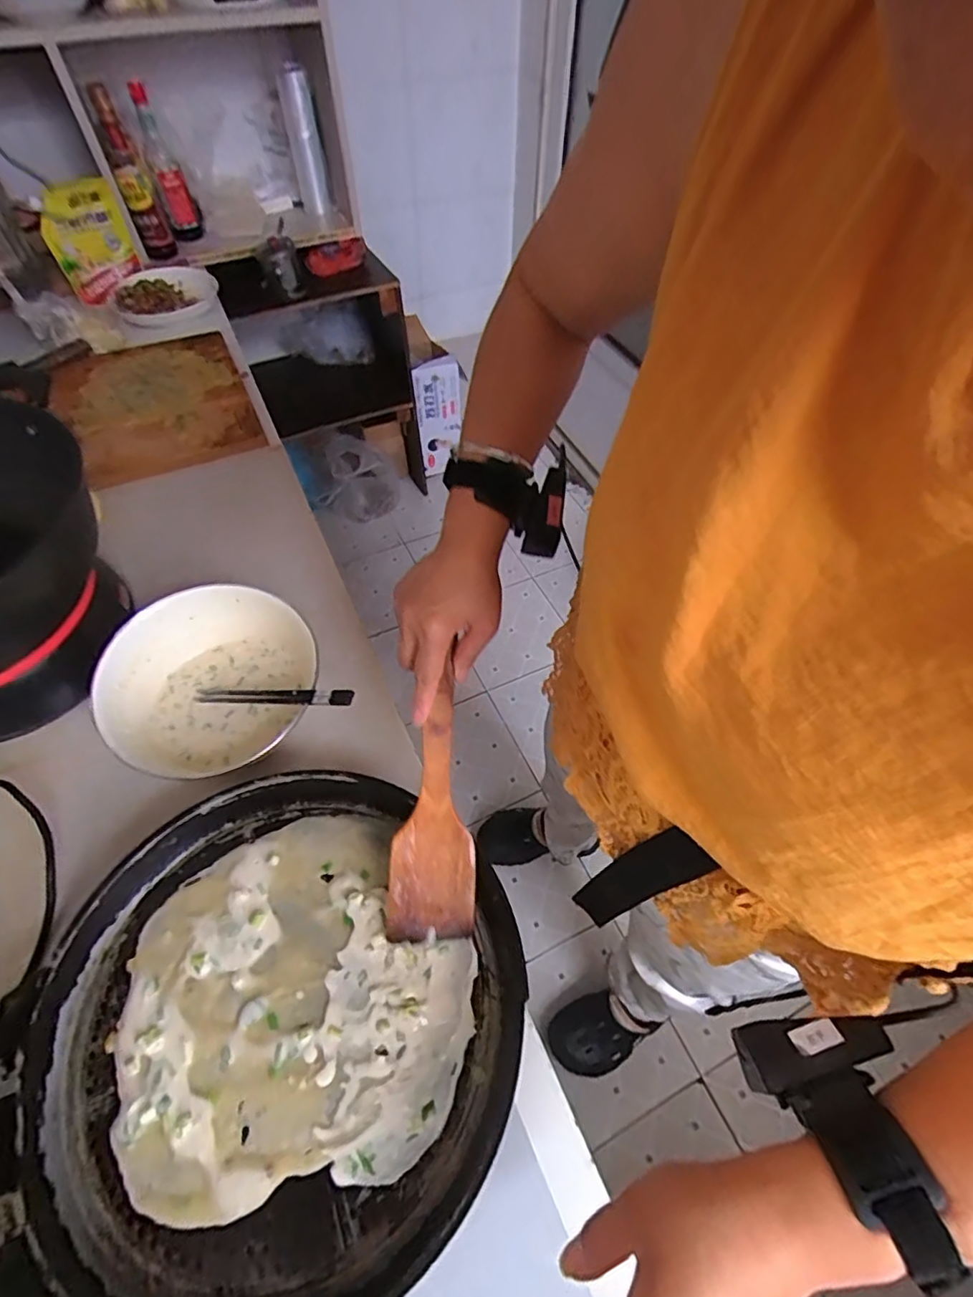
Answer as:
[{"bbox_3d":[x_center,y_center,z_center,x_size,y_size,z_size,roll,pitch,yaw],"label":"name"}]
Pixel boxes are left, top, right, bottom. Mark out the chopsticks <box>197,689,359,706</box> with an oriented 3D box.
[{"bbox_3d":[-0.210,0.047,0.545,0.204,0.011,0.015,-2,52,27],"label":"chopsticks"}]

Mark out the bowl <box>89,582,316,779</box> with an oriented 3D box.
[{"bbox_3d":[-0.275,0.031,0.572,0.193,0.094,0.163,-33,62,-21],"label":"bowl"}]

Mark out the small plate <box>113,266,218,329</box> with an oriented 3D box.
[{"bbox_3d":[-0.638,-0.698,1.113,0.201,0.035,0.191,-25,59,-17],"label":"small plate"}]

